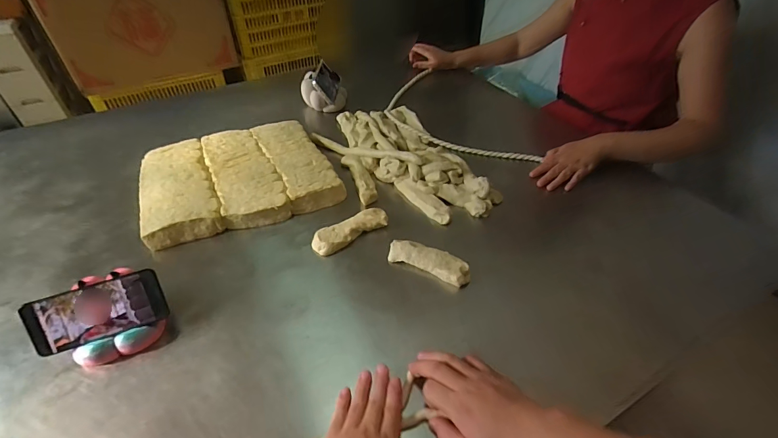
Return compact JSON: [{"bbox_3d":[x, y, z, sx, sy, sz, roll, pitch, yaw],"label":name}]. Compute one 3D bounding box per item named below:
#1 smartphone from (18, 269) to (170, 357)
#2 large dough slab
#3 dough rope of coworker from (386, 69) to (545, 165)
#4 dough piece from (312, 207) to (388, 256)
[{"bbox_3d":[-0.391,0.124,0.522,0.159,0.073,0.014,-18,8,-12],"label":"smartphone"},{"bbox_3d":[-0.301,-0.090,0.777,0.354,0.050,0.278,-16,46,-17],"label":"large dough slab"},{"bbox_3d":[0.124,-0.244,0.965,0.217,0.035,0.477,-22,48,-19],"label":"dough rope of coworker"},{"bbox_3d":[-0.067,0.020,0.683,0.139,0.027,0.045,-25,49,-25],"label":"dough piece"}]

